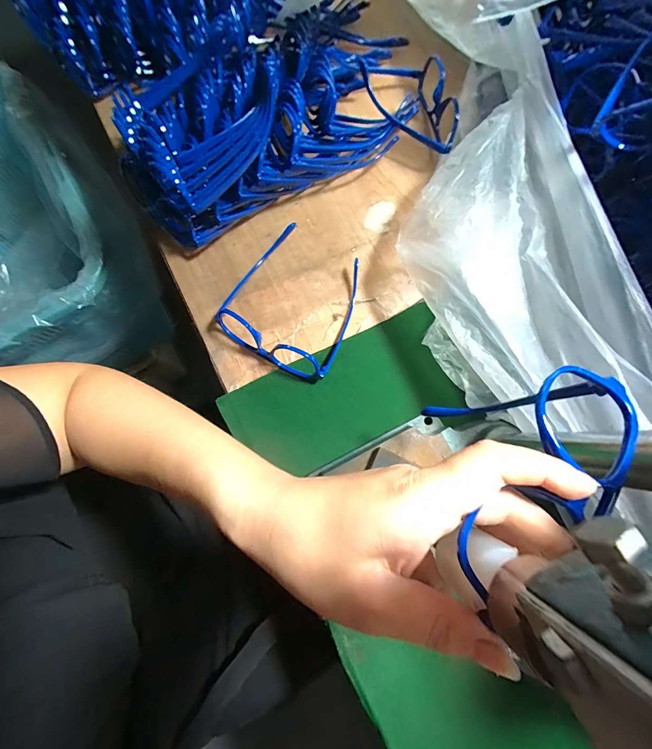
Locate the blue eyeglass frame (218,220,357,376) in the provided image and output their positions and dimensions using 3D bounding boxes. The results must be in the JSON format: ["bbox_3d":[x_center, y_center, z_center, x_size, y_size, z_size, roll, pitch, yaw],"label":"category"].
[{"bbox_3d":[-0.032,-0.079,0.349,0.127,0.040,0.138,26,80,5],"label":"blue eyeglass frame"}]

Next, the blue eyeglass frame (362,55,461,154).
[{"bbox_3d":[0.087,-0.302,0.376,0.091,0.033,0.116,-10,79,-2],"label":"blue eyeglass frame"}]

